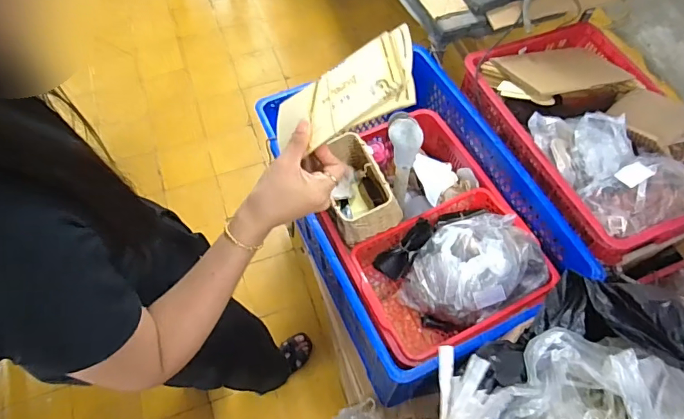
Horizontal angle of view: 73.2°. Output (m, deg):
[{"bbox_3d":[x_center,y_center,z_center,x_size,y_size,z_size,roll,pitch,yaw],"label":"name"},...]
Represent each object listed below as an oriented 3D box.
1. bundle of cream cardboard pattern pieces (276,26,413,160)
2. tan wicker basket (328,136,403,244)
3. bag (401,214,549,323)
[{"bbox_3d":[-0.003,-0.118,0.481,0.172,0.008,0.081,-19,69,32],"label":"bundle of cream cardboard pattern pieces"},{"bbox_3d":[0.036,-0.044,1.176,0.160,0.167,0.256,-16,65,-9],"label":"tan wicker basket"},{"bbox_3d":[0.299,0.138,1.081,0.300,0.162,0.231,-28,67,-14],"label":"bag"}]

